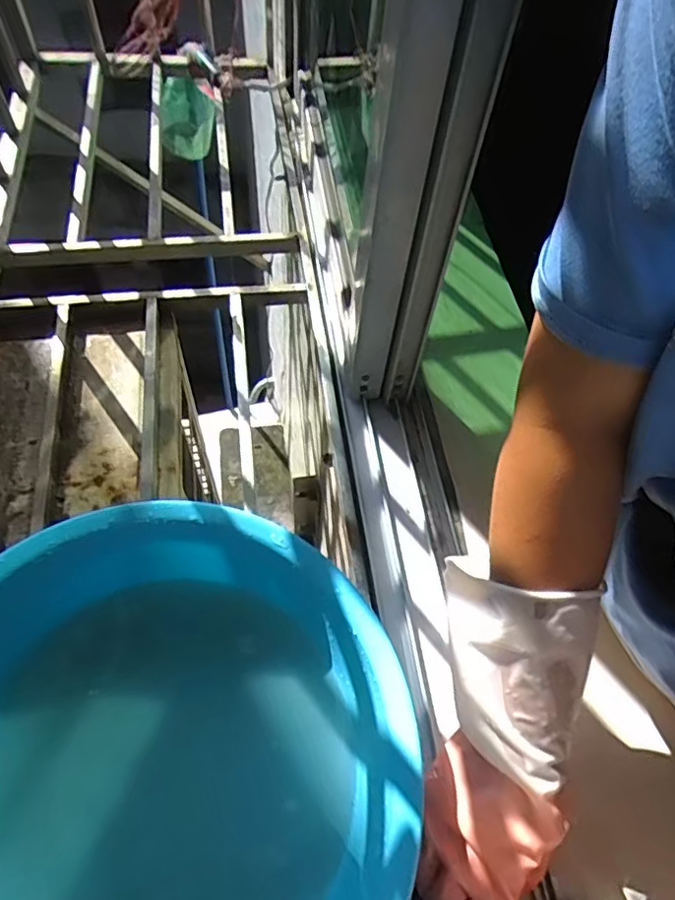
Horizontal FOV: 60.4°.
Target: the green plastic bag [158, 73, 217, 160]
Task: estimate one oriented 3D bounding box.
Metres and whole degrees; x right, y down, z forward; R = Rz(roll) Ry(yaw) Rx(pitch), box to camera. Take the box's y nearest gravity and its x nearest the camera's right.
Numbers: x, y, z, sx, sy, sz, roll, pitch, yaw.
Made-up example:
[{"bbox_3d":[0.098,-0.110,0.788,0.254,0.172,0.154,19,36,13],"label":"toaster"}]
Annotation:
[{"bbox_3d":[-0.284,-0.622,1.100,0.100,0.154,0.072,-12,61,-11],"label":"green plastic bag"}]

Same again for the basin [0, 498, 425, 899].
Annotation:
[{"bbox_3d":[-0.119,0.207,0.374,0.314,0.104,0.320,2,59,-3],"label":"basin"}]

